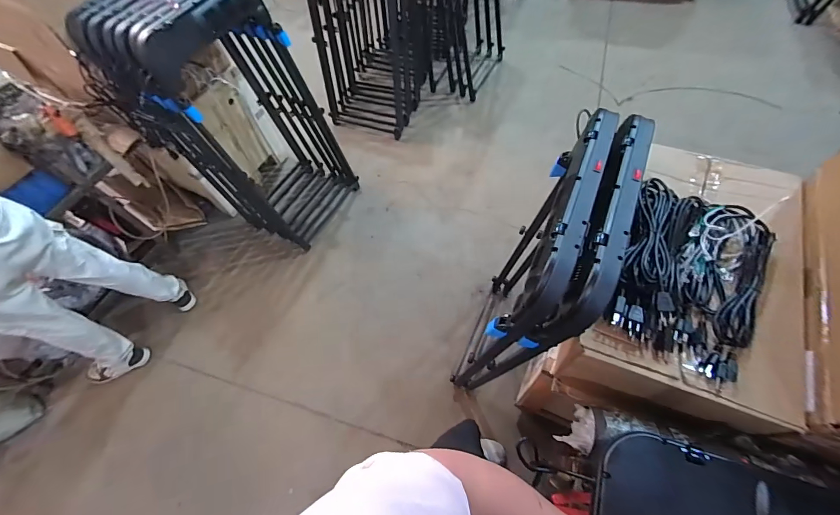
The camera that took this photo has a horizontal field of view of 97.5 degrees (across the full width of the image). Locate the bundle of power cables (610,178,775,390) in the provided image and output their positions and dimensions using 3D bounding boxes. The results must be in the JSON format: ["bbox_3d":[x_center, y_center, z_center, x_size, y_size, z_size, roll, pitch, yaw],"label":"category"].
[{"bbox_3d":[0.495,0.031,0.685,0.239,0.055,0.347,22,65,18],"label":"bundle of power cables"}]

